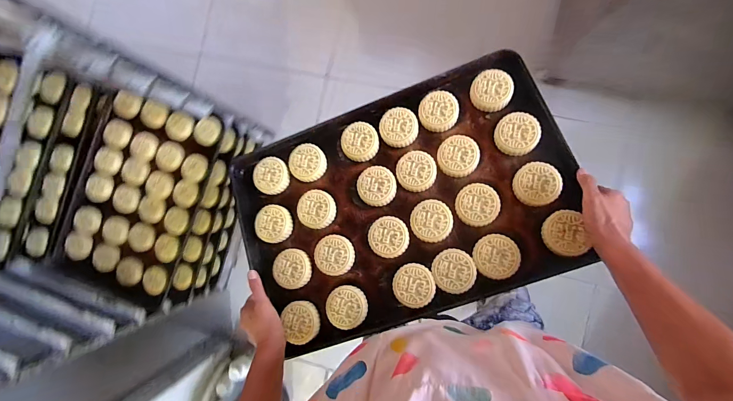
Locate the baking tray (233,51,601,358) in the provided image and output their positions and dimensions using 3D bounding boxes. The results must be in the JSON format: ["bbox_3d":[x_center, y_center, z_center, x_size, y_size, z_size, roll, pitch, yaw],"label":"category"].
[{"bbox_3d":[0.054,0.004,0.610,0.581,0.040,0.399,-20,76,8],"label":"baking tray"}]

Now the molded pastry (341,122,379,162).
[{"bbox_3d":[-0.013,-0.114,0.641,0.068,0.020,0.075,-27,84,8],"label":"molded pastry"}]

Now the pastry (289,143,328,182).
[{"bbox_3d":[-0.116,-0.075,0.655,0.072,0.021,0.071,0,88,9],"label":"pastry"}]

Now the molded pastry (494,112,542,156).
[{"bbox_3d":[0.264,-0.117,0.581,0.070,0.021,0.074,0,88,10],"label":"molded pastry"}]

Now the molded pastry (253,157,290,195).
[{"bbox_3d":[-0.191,-0.051,0.665,0.069,0.016,0.075,0,88,9],"label":"molded pastry"}]

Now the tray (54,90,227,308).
[{"bbox_3d":[-0.687,-0.014,0.995,0.383,0.053,0.564,19,91,10],"label":"tray"}]

